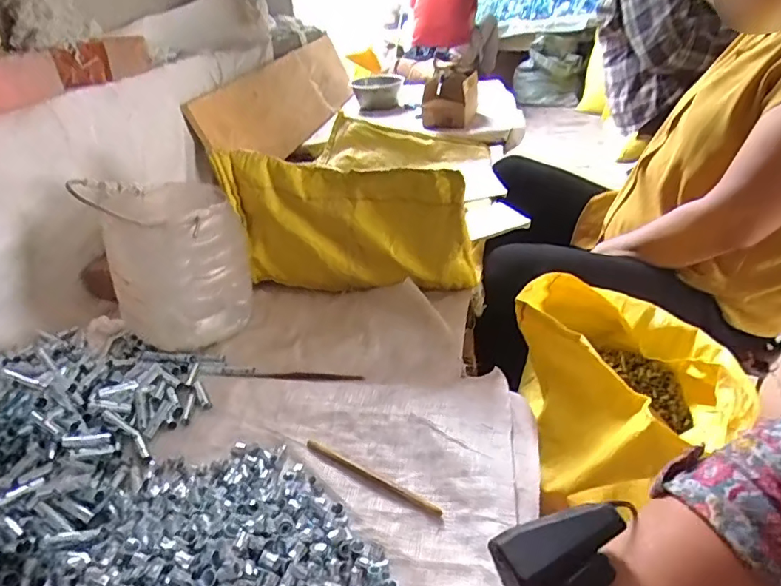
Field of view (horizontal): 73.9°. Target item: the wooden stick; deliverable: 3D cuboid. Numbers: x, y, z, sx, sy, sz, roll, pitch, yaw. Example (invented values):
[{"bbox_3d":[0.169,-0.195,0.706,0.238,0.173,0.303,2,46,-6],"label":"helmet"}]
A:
[{"bbox_3d":[-0.018,0.162,0.466,0.145,0.004,0.009,17,37,31],"label":"wooden stick"}]

